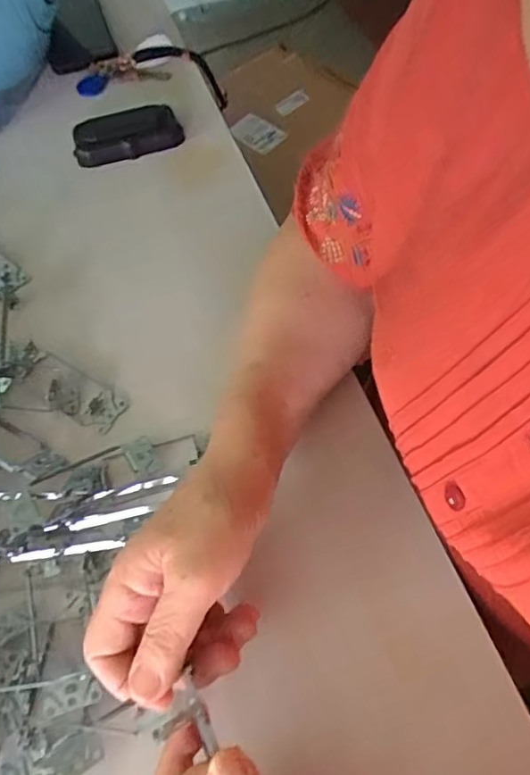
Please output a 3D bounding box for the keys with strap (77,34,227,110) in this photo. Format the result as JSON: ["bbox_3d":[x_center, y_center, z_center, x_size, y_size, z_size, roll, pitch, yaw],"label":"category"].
[{"bbox_3d":[-0.129,-0.354,0.646,0.164,0.065,0.070,-4,61,-1],"label":"keys with strap"}]

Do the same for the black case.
[{"bbox_3d":[-0.140,-0.257,0.563,0.107,0.027,0.049,-15,62,-7],"label":"black case"}]

